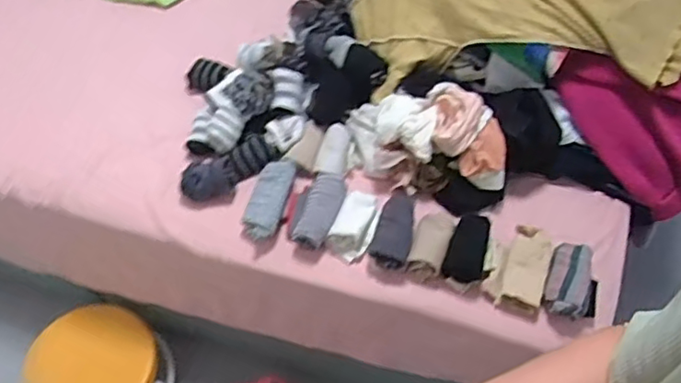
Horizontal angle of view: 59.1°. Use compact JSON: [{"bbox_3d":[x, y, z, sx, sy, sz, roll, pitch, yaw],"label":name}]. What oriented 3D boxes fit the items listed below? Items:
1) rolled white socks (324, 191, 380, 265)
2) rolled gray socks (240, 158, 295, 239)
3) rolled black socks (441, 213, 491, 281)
[{"bbox_3d":[0.026,0.051,0.959,0.064,0.054,0.107,27,60,17],"label":"rolled white socks"},{"bbox_3d":[-0.116,0.013,0.978,0.061,0.041,0.139,13,57,8],"label":"rolled gray socks"},{"bbox_3d":[0.200,0.090,0.943,0.067,0.058,0.104,14,57,9],"label":"rolled black socks"}]

